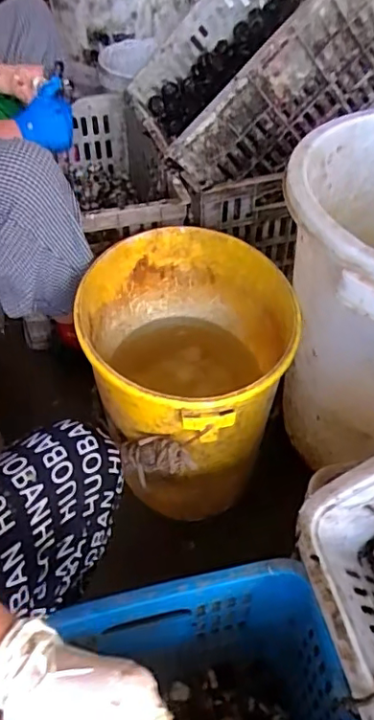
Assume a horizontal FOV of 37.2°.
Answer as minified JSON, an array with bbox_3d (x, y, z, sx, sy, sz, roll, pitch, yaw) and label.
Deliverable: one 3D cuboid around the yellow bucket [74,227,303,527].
[{"bbox_3d":[0.005,0.026,0.874,0.299,0.311,0.370,-14,48,-13],"label":"yellow bucket"}]

